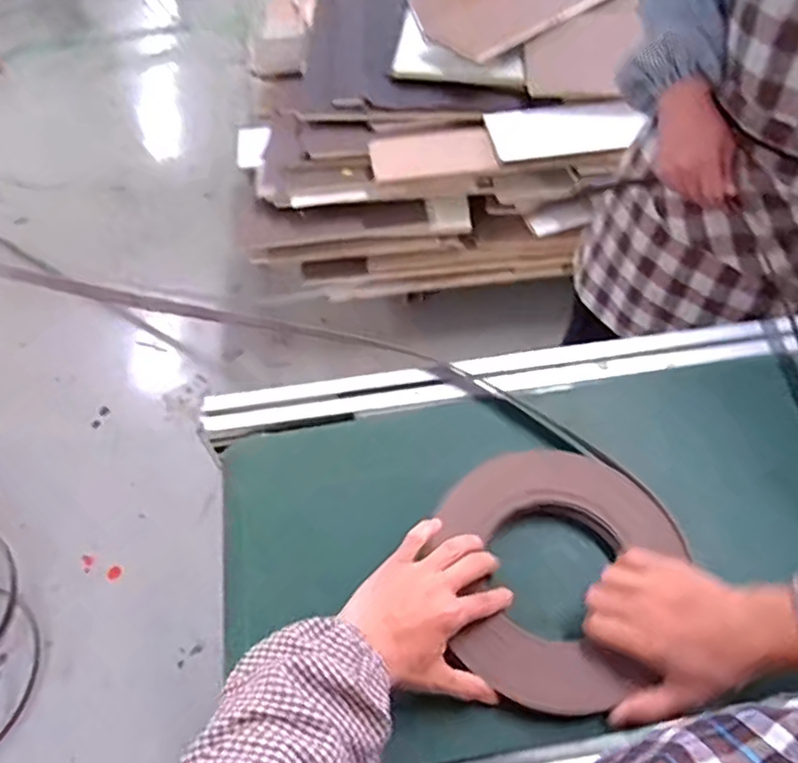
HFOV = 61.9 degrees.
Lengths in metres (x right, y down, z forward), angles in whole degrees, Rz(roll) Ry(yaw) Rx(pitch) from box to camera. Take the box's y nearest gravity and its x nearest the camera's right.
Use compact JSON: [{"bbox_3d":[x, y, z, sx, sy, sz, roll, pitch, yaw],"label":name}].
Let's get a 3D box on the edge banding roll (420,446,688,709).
[{"bbox_3d":[0.124,0.146,0.539,0.206,0.023,0.194,-38,63,-25],"label":"edge banding roll"}]

